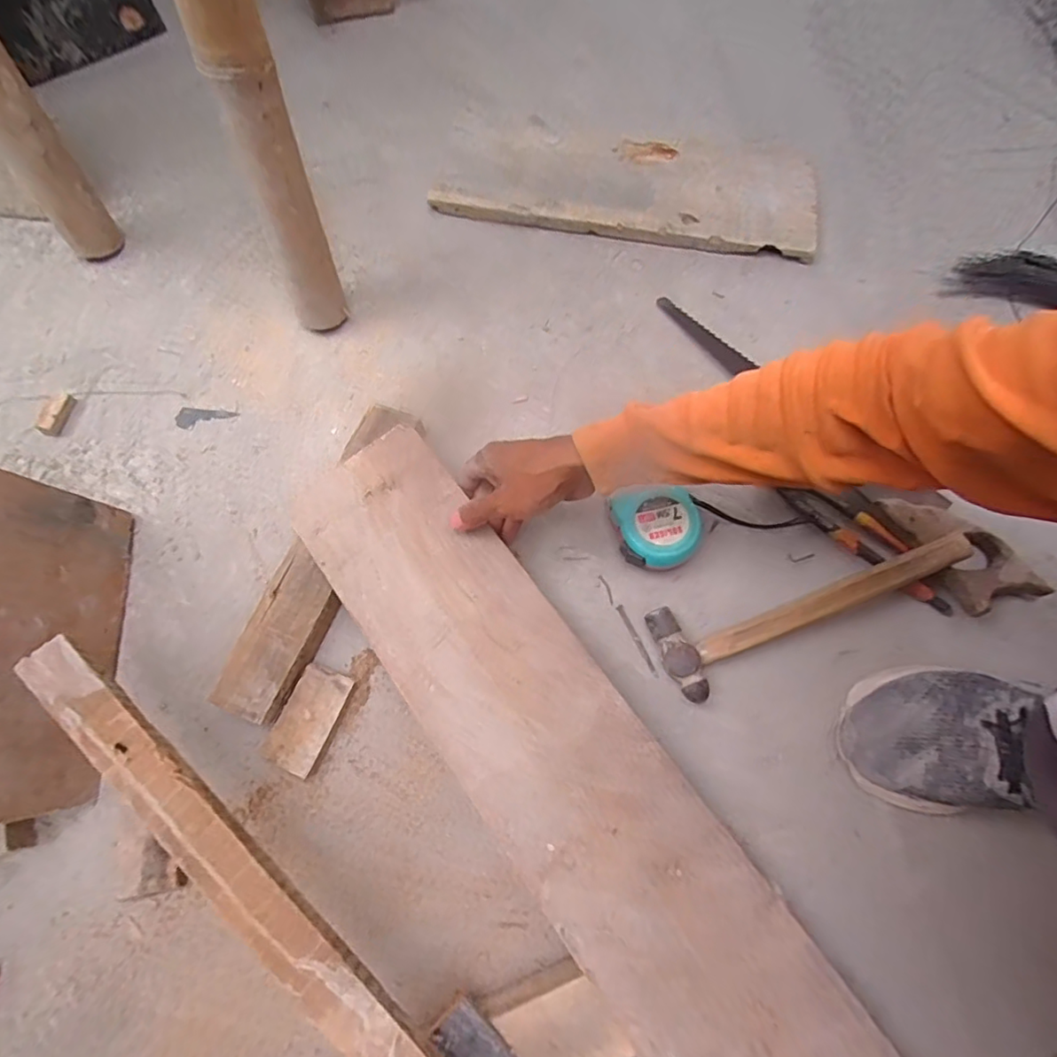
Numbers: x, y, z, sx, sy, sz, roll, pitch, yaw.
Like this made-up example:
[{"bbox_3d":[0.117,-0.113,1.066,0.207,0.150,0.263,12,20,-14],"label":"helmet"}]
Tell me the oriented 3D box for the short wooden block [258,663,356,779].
[{"bbox_3d":[-0.192,0.167,0.491,0.047,0.020,0.085,25,72,7],"label":"short wooden block"}]

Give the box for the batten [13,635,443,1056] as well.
[{"bbox_3d":[-0.100,0.288,0.328,0.619,0.014,0.036,41,75,11],"label":"batten"}]

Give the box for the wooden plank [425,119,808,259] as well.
[{"bbox_3d":[0.122,-0.429,0.691,0.457,0.027,0.183,10,71,2],"label":"wooden plank"}]

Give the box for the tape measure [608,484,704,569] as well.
[{"bbox_3d":[0.123,0.001,0.536,0.079,0.045,0.080,0,71,-1],"label":"tape measure"}]

